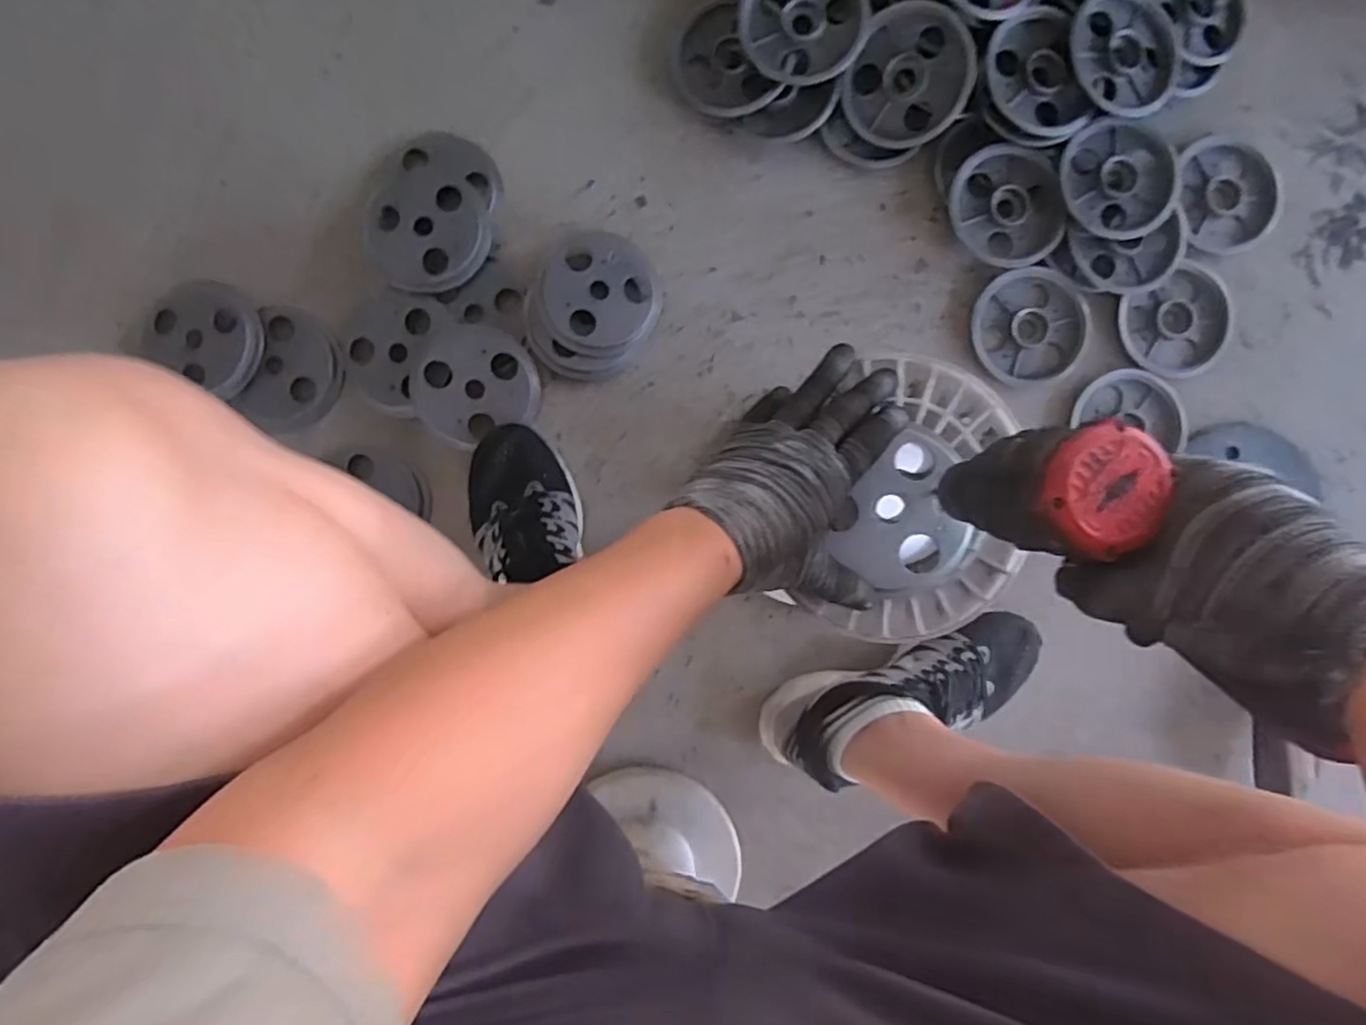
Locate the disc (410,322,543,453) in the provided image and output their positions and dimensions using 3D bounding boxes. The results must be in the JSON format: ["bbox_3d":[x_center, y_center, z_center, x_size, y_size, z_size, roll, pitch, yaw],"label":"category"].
[{"bbox_3d":[-0.209,-0.130,0.660,0.121,0.017,0.115,0,90,-2],"label":"disc"}]

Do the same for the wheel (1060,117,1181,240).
[{"bbox_3d":[0.446,-0.341,0.686,0.116,0.032,0.125,-41,91,-1],"label":"wheel"}]

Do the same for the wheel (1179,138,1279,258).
[{"bbox_3d":[0.583,-0.344,0.709,0.115,0.022,0.131,3,90,-2],"label":"wheel"}]

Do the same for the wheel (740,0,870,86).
[{"bbox_3d":[0.117,-0.488,0.658,0.119,0.034,0.116,0,89,-3],"label":"wheel"}]

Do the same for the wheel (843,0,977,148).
[{"bbox_3d":[0.229,-0.435,0.662,0.116,0.014,0.120,4,114,10],"label":"wheel"}]

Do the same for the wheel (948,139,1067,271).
[{"bbox_3d":[0.336,-0.315,0.688,0.118,0.026,0.115,0,90,-2],"label":"wheel"}]

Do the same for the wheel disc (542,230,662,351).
[{"bbox_3d":[-0.080,-0.221,0.659,0.115,0.009,0.113,0,92,-14],"label":"wheel disc"}]

